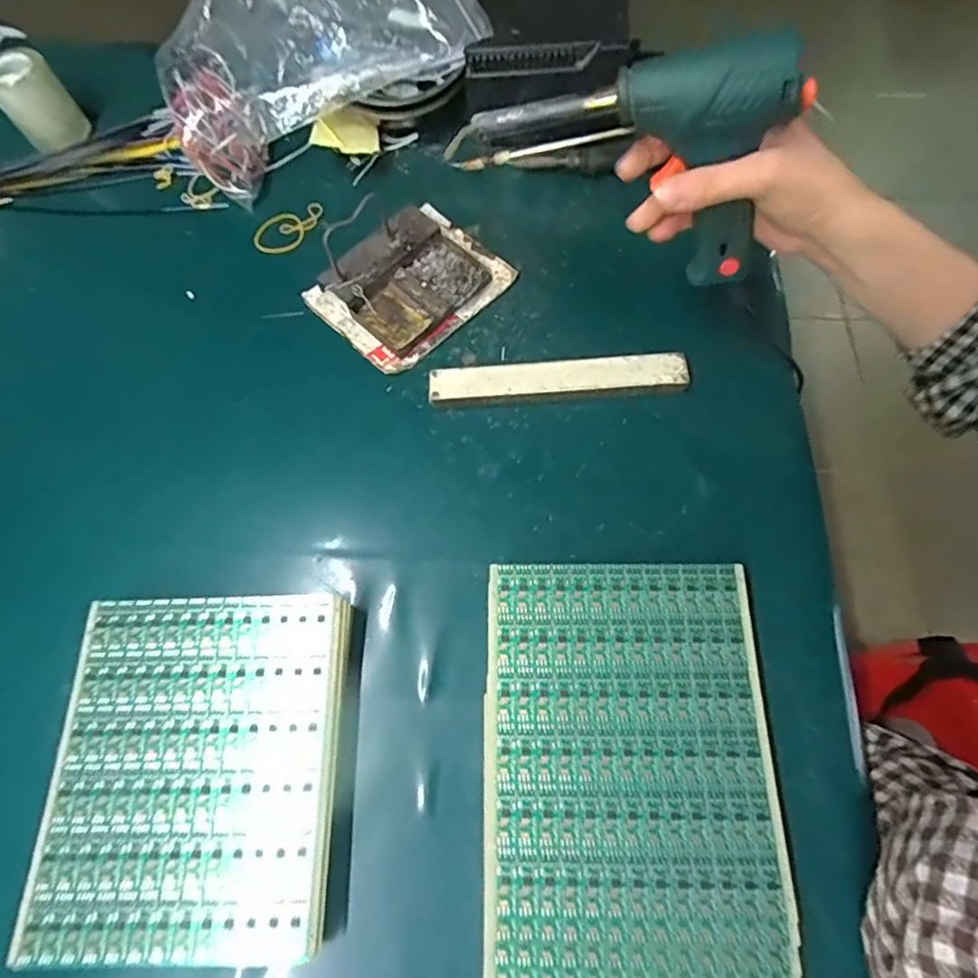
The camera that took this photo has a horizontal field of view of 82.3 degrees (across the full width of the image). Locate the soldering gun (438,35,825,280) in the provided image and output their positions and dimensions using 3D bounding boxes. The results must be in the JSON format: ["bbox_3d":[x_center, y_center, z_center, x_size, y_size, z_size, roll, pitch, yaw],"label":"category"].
[{"bbox_3d":[0.076,-0.198,0.336,0.191,0.130,0.030,11,70,5],"label":"soldering gun"}]

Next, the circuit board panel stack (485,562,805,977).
[{"bbox_3d":[0.082,0.194,0.331,0.161,0.032,0.293,-1,70,1],"label":"circuit board panel stack"}]

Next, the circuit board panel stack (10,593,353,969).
[{"bbox_3d":[-0.176,0.167,0.346,0.168,0.030,0.195,-1,70,0],"label":"circuit board panel stack"}]

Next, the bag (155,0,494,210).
[{"bbox_3d":[-0.167,-0.402,0.485,0.264,0.165,0.204,-31,72,-10],"label":"bag"}]

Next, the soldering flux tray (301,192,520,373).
[{"bbox_3d":[-0.074,-0.187,0.481,0.145,0.028,0.136,-43,75,-13],"label":"soldering flux tray"}]

